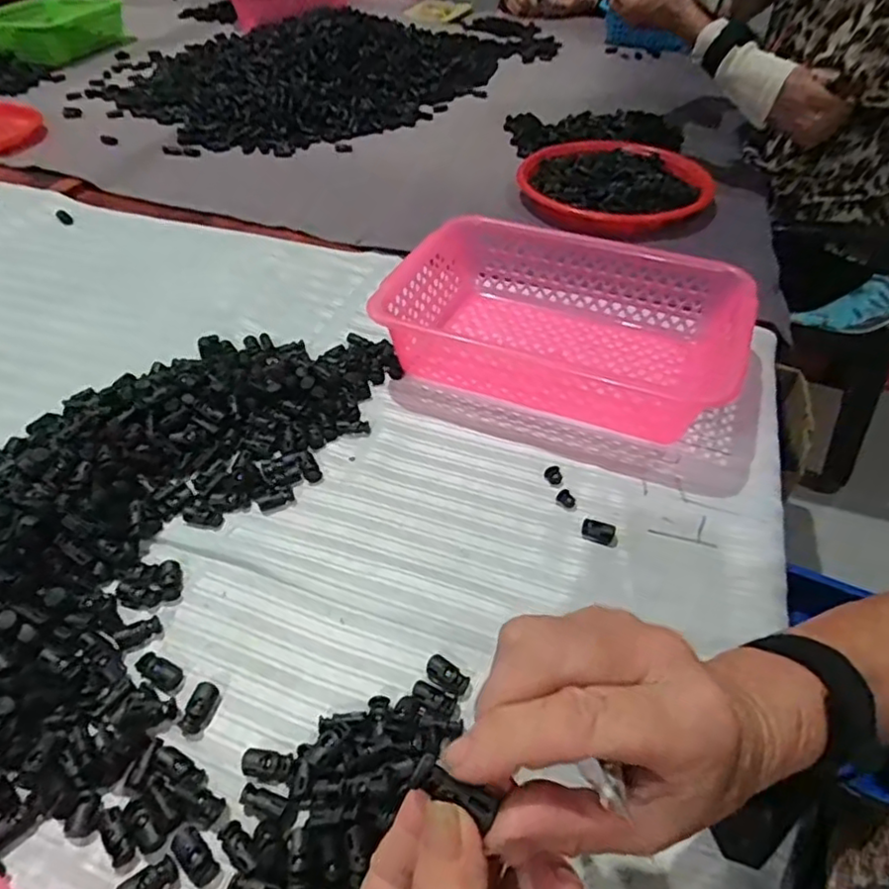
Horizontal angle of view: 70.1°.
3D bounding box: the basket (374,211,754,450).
[{"bbox_3d":[0.102,-0.104,0.553,0.302,0.072,0.178,19,50,17],"label":"basket"}]

